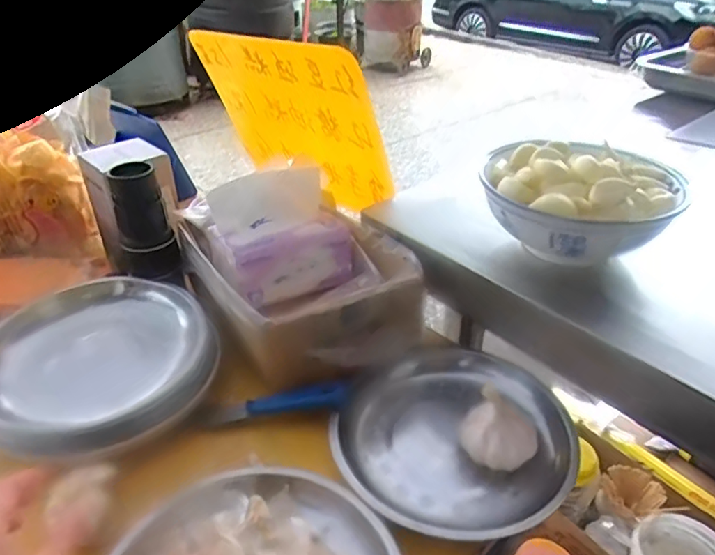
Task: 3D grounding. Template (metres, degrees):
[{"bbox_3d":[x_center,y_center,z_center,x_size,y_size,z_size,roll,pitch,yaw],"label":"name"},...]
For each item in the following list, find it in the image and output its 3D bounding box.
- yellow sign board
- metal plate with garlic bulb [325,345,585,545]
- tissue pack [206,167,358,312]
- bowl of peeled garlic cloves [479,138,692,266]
[{"bbox_3d":[-0.072,-0.174,0.634,0.276,0.195,0.009,26,61,39],"label":"yellow sign board"},{"bbox_3d":[0.073,0.119,0.428,0.170,0.048,0.164,-1,38,1],"label":"metal plate with garlic bulb"},{"bbox_3d":[-0.071,-0.040,0.527,0.120,0.093,0.078,-20,40,-27],"label":"tissue pack"},{"bbox_3d":[0.178,-0.066,0.452,0.147,0.074,0.142,1,35,-1],"label":"bowl of peeled garlic cloves"}]

